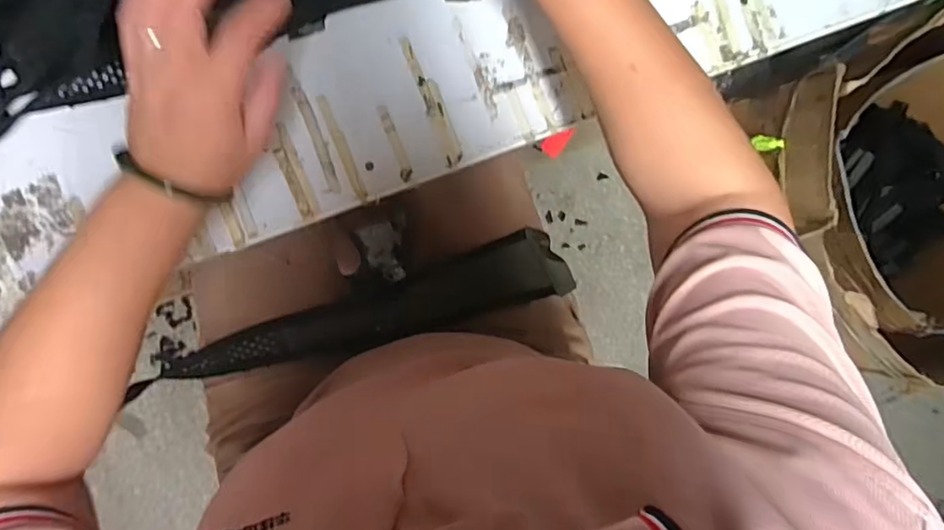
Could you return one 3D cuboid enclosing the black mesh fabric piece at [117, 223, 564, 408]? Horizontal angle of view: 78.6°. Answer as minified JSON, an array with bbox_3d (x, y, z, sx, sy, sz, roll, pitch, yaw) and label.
[{"bbox_3d":[-0.112,0.053,0.598,0.431,0.035,0.068,-16,93,-7],"label":"black mesh fabric piece"}]

